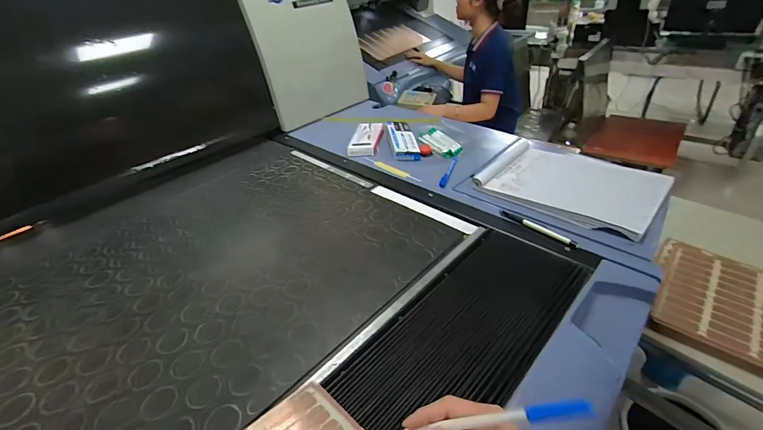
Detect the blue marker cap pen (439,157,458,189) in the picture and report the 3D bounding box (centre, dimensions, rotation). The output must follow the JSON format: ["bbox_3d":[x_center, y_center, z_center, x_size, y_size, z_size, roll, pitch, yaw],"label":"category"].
[{"bbox_3d":[0.156,-0.098,0.820,0.017,0.018,0.135,9,38,21],"label":"blue marker cap pen"}]

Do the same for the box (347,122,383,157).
[{"bbox_3d":[-0.042,-0.212,0.990,0.077,0.031,0.172,2,36,13],"label":"box"}]

